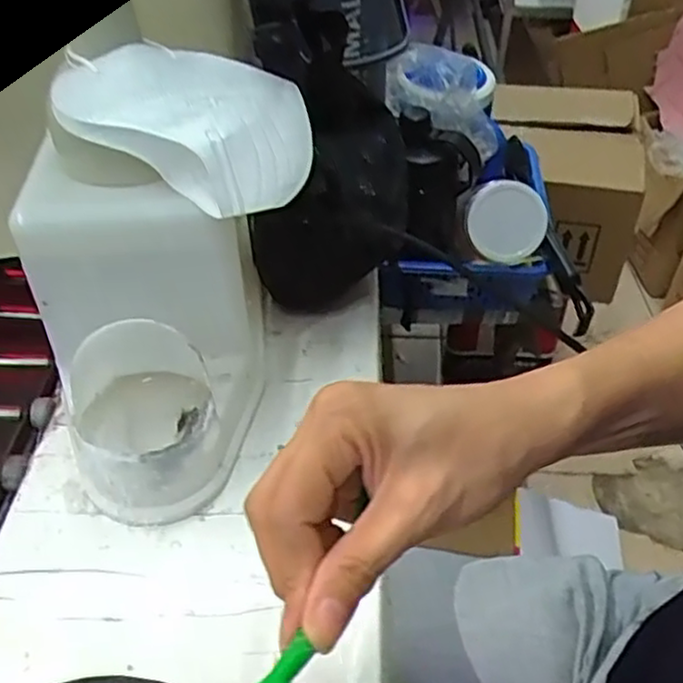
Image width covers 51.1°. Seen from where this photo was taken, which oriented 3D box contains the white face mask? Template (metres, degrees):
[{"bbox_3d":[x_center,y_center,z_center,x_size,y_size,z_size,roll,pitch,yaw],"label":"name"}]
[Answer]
[{"bbox_3d":[-0.084,-0.137,0.428,0.128,0.065,0.119,11,43,11],"label":"white face mask"}]

